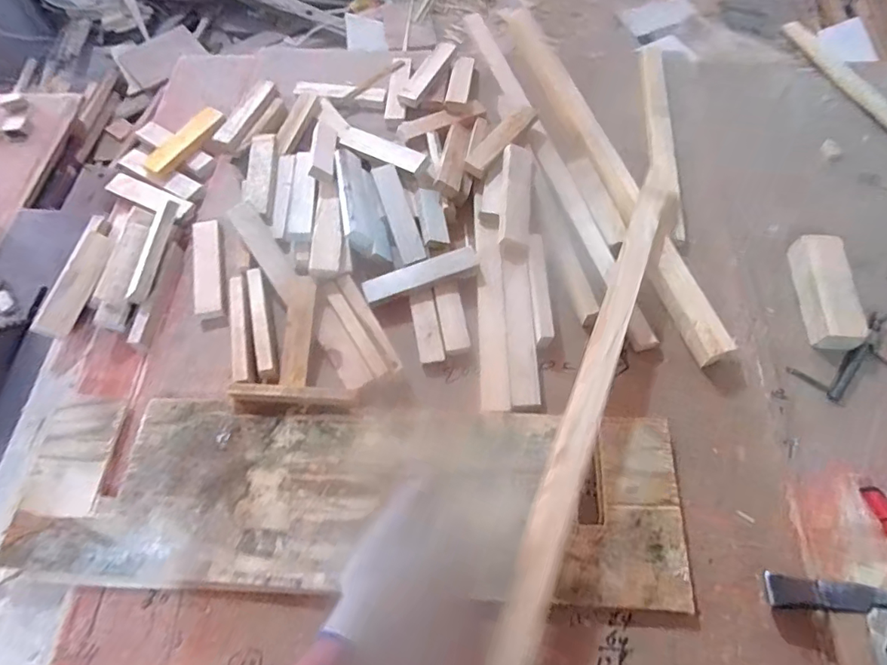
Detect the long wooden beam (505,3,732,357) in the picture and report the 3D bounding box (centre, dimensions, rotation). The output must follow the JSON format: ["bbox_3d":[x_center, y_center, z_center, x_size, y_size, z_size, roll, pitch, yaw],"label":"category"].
[{"bbox_3d":[0.226,-0.292,0.797,0.062,0.048,0.773,-16,63,-6],"label":"long wooden beam"}]

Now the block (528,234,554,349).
[{"bbox_3d":[0.129,-0.059,0.671,0.023,0.018,0.162,-2,64,1],"label":"block"}]

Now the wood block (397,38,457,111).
[{"bbox_3d":[-0.027,-0.452,0.876,0.037,0.019,0.167,24,67,13],"label":"wood block"}]

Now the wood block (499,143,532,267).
[{"bbox_3d":[0.104,-0.187,0.719,0.042,0.032,0.188,4,64,4],"label":"wood block"}]

